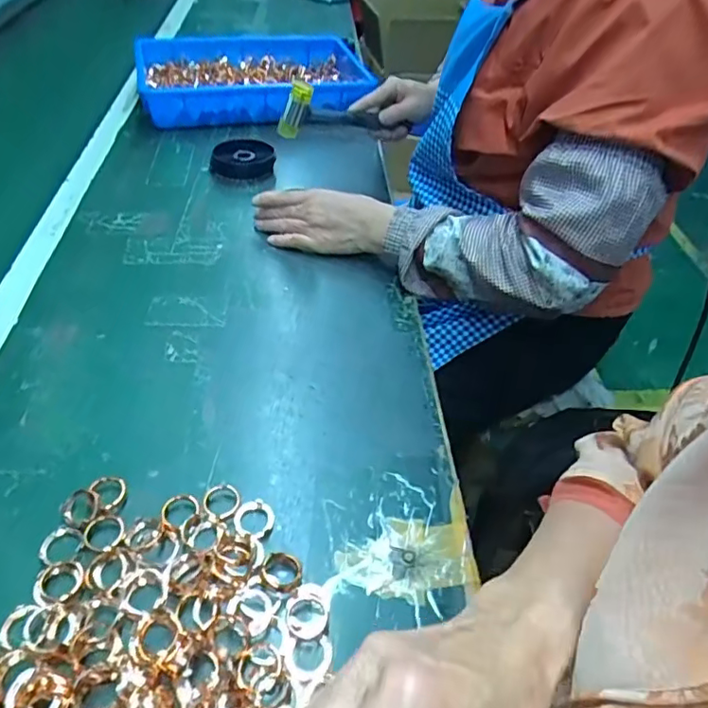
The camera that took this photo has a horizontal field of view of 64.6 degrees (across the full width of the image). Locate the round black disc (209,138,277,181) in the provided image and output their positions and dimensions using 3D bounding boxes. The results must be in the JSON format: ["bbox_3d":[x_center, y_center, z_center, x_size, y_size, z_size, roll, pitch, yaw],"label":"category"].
[{"bbox_3d":[-0.152,-0.277,0.786,0.084,0.018,0.105,5,44,1],"label":"round black disc"}]

